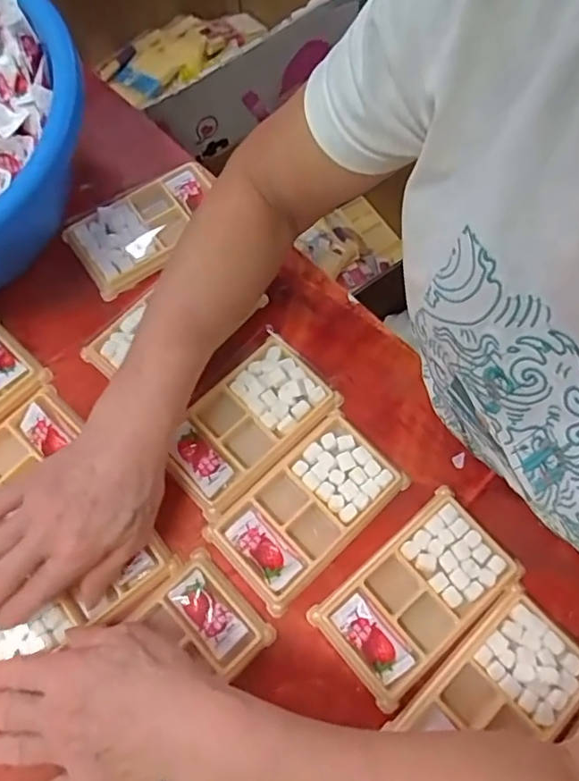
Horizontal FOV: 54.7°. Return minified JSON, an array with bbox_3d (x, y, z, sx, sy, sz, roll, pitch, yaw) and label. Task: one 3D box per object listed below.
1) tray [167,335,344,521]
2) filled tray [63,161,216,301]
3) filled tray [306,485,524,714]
[{"bbox_3d":[-0.035,0.023,0.430,0.131,0.011,0.079,-41,76,-15],"label":"tray"},{"bbox_3d":[-0.119,-0.146,0.490,0.138,0.018,0.072,-35,75,-13],"label":"filled tray"},{"bbox_3d":[0.091,0.141,0.392,0.136,0.011,0.078,-39,76,-14],"label":"filled tray"}]

